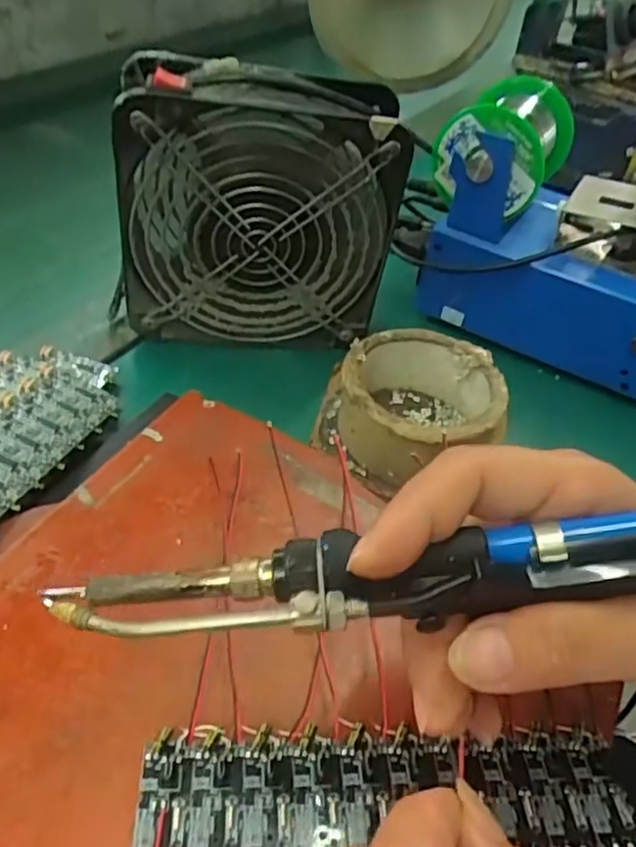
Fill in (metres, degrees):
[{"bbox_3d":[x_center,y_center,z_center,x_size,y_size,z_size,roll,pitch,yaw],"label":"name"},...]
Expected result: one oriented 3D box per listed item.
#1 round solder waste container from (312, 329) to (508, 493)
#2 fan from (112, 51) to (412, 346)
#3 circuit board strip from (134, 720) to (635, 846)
[{"bbox_3d":[0.050,-0.009,0.367,0.097,0.048,0.084,13,43,7],"label":"round solder waste container"},{"bbox_3d":[-0.034,-0.117,0.379,0.154,0.148,0.057,2,43,-5],"label":"fan"},{"bbox_3d":[0.024,0.119,0.208,0.155,0.005,0.045,3,42,-7],"label":"circuit board strip"}]

